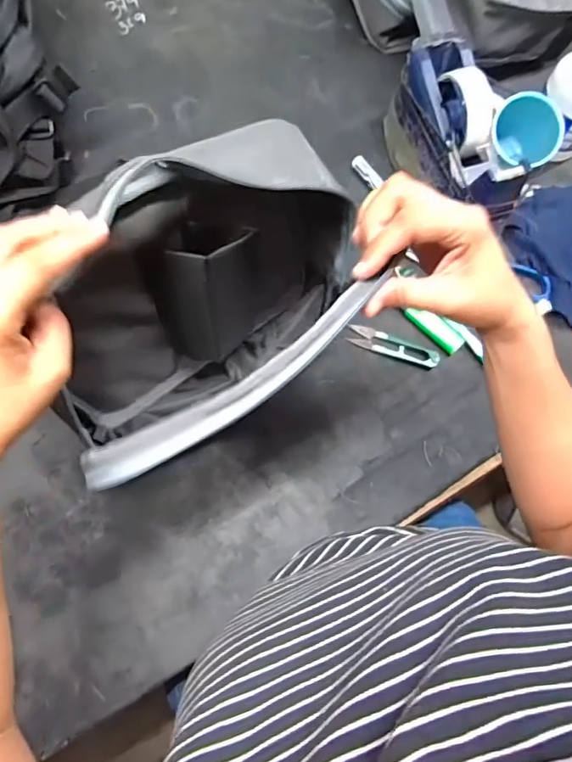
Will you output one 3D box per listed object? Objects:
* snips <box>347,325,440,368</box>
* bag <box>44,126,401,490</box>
[{"bbox_3d":[0.117,-0.038,0.521,0.098,0.005,0.023,18,75,3],"label":"snips"},{"bbox_3d":[-0.045,-0.048,0.400,0.283,0.233,0.163,-41,80,-11],"label":"bag"}]

